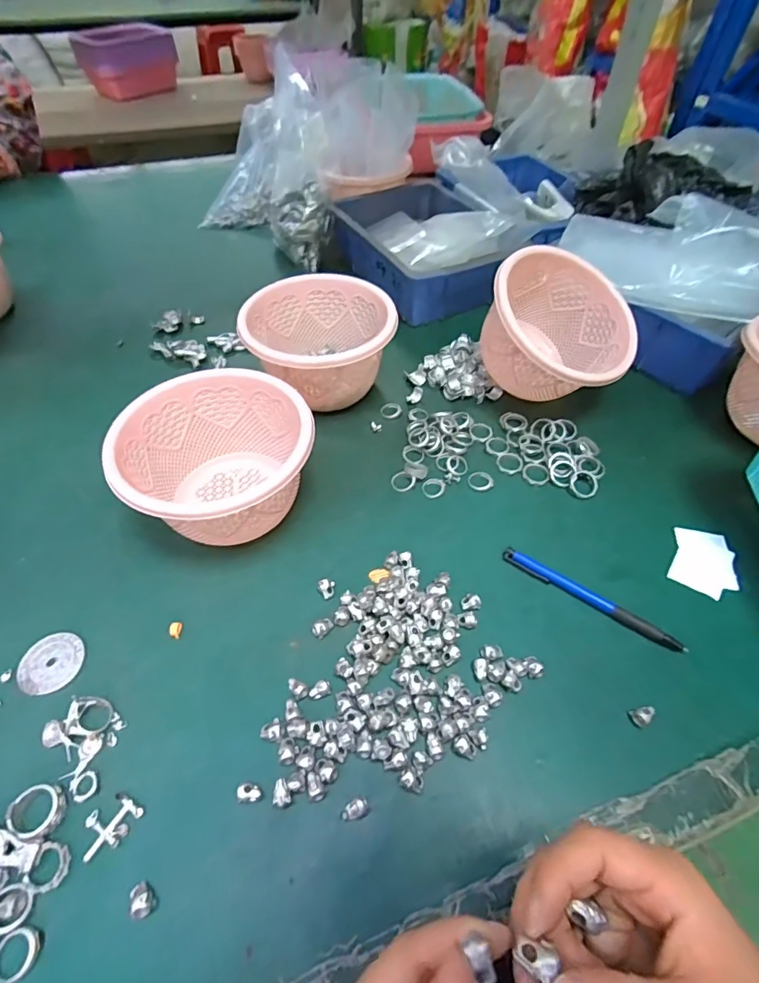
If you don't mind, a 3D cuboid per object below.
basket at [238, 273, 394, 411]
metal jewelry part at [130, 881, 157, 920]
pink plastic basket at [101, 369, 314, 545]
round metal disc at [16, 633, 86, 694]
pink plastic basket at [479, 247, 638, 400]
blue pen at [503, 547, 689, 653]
[{"bbox_3d":[-0.061,-0.148,0.493,0.146,0.087,0.136,-18,55,-15],"label":"basket"},{"bbox_3d":[-0.127,0.218,0.254,0.012,0.007,0.016,-26,57,-20],"label":"metal jewelry part"},{"bbox_3d":[-0.130,-0.021,0.394,0.143,0.091,0.136,1,52,-1],"label":"pink plastic basket"},{"bbox_3d":[-0.234,0.122,0.338,0.041,0.005,0.042,1,52,-1],"label":"round metal disc"},{"bbox_3d":[0.166,-0.152,0.472,0.146,0.101,0.141,39,54,2],"label":"pink plastic basket"},{"bbox_3d":[0.160,0.082,0.364,0.139,0.008,0.013,30,57,20],"label":"blue pen"}]

